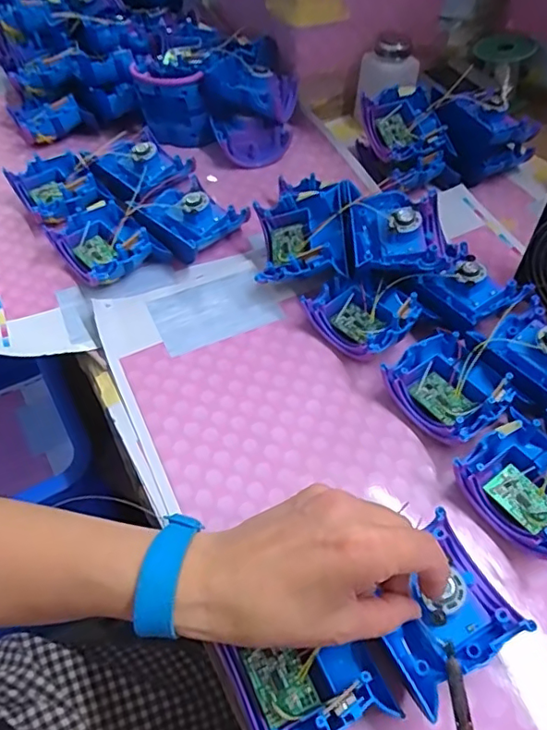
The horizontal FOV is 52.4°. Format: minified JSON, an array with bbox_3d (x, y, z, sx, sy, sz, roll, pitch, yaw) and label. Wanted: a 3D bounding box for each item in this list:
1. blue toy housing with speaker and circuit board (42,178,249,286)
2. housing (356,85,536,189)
[{"bbox_3d":[-0.116,-0.127,0.534,0.165,0.037,0.105,-33,59,-22],"label":"blue toy housing with speaker and circuit board"},{"bbox_3d":[0.187,-0.244,0.595,0.180,0.068,0.092,-7,53,-6],"label":"housing"}]

